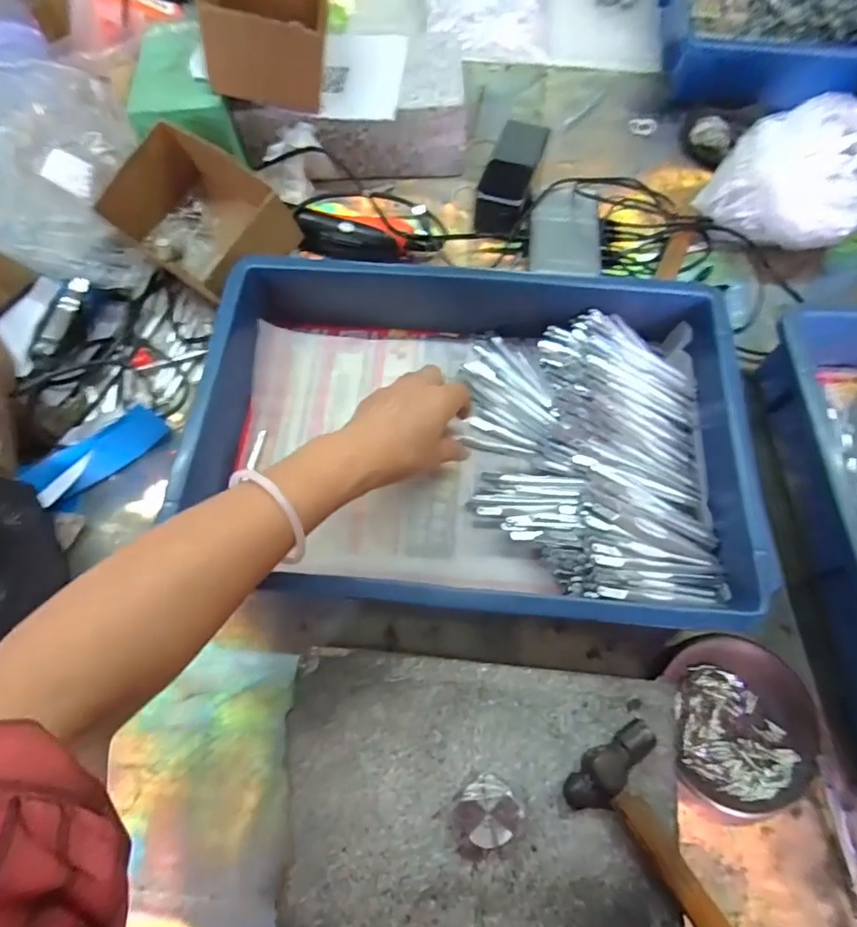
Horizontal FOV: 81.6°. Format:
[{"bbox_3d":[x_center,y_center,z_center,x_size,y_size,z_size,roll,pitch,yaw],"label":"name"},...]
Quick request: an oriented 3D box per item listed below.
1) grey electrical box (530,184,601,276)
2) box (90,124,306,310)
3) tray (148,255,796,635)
[{"bbox_3d":[0.143,-0.241,0.529,0.071,0.033,0.122,4,67,3],"label":"grey electrical box"},{"bbox_3d":[-0.216,-0.231,0.480,0.157,0.073,0.116,31,71,14],"label":"box"},{"bbox_3d":[0.032,-0.048,0.425,0.421,0.075,0.325,5,67,4],"label":"tray"}]

